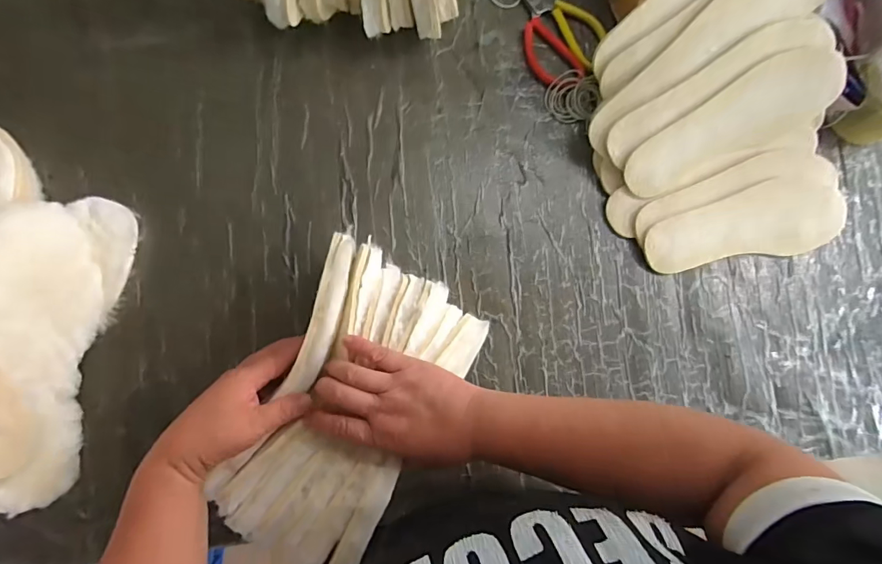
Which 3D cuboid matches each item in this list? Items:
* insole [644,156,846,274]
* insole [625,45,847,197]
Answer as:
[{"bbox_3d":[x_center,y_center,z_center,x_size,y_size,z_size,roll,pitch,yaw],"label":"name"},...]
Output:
[{"bbox_3d":[0.377,-0.064,0.557,0.263,0.013,0.098,-22,96,-5],"label":"insole"},{"bbox_3d":[0.331,-0.183,0.521,0.251,0.010,0.090,-25,117,5],"label":"insole"}]

